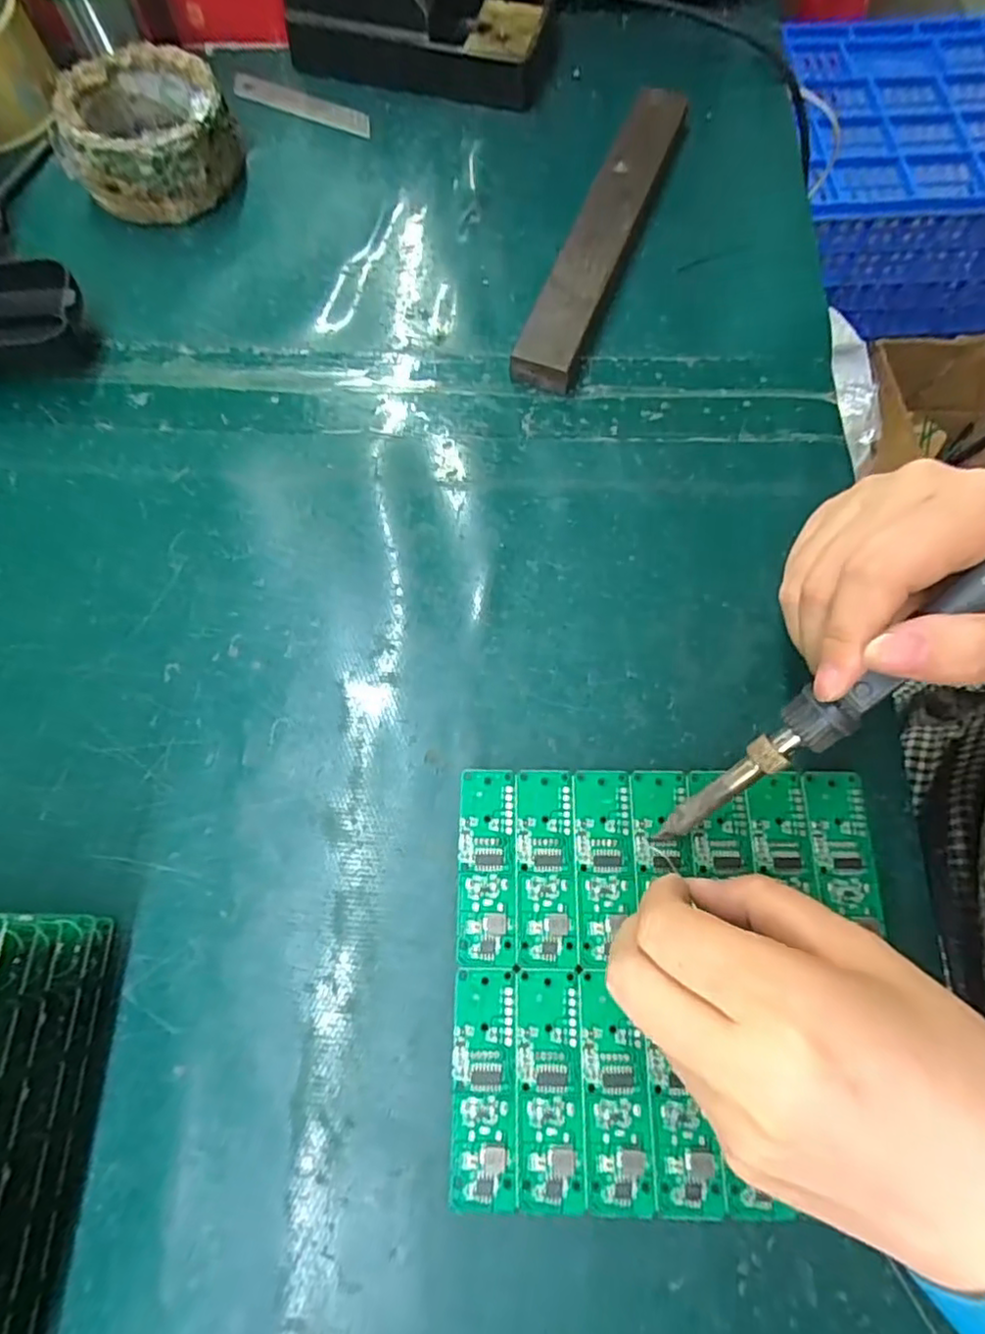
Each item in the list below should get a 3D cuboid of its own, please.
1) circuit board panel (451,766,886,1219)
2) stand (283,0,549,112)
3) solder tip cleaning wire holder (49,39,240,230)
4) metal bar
[{"bbox_3d":[0.062,0.105,0.220,0.146,0.004,0.136,1,71,0],"label":"circuit board panel"},{"bbox_3d":[-0.041,-0.395,0.363,0.146,0.077,0.078,15,72,5],"label":"stand"},{"bbox_3d":[-0.189,-0.291,0.350,0.088,0.043,0.079,-23,73,-8],"label":"solder tip cleaning wire holder"},{"bbox_3d":[0.062,-0.236,0.339,0.031,0.018,0.208,21,72,7],"label":"metal bar"}]

